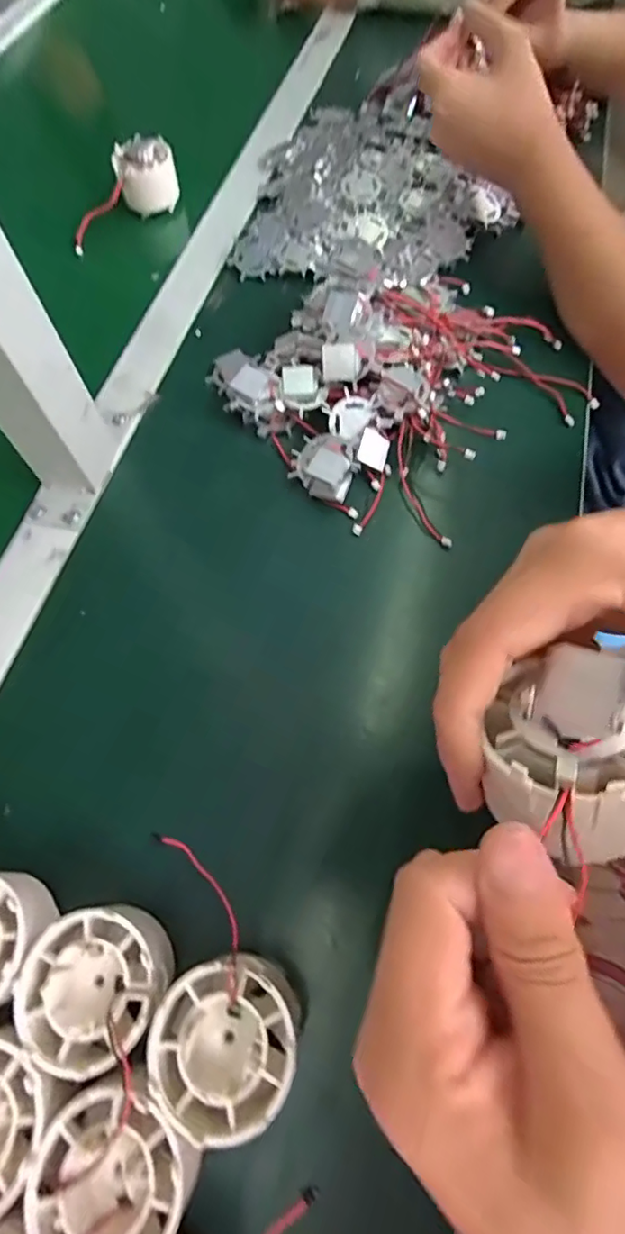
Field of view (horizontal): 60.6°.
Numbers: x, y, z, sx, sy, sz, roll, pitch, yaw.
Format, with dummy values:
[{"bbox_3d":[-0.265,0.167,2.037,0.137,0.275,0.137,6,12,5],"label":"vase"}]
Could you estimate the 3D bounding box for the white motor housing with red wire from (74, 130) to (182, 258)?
[{"bbox_3d":[-0.161,-0.379,0.476,0.055,0.041,0.097,28,70,15],"label":"white motor housing with red wire"}]

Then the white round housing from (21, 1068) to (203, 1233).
[{"bbox_3d":[-0.068,0.193,0.187,0.050,0.031,0.050,-1,65,3],"label":"white round housing"}]

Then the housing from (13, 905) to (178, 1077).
[{"bbox_3d":[-0.085,0.144,0.211,0.051,0.032,0.051,-1,65,3],"label":"housing"}]

